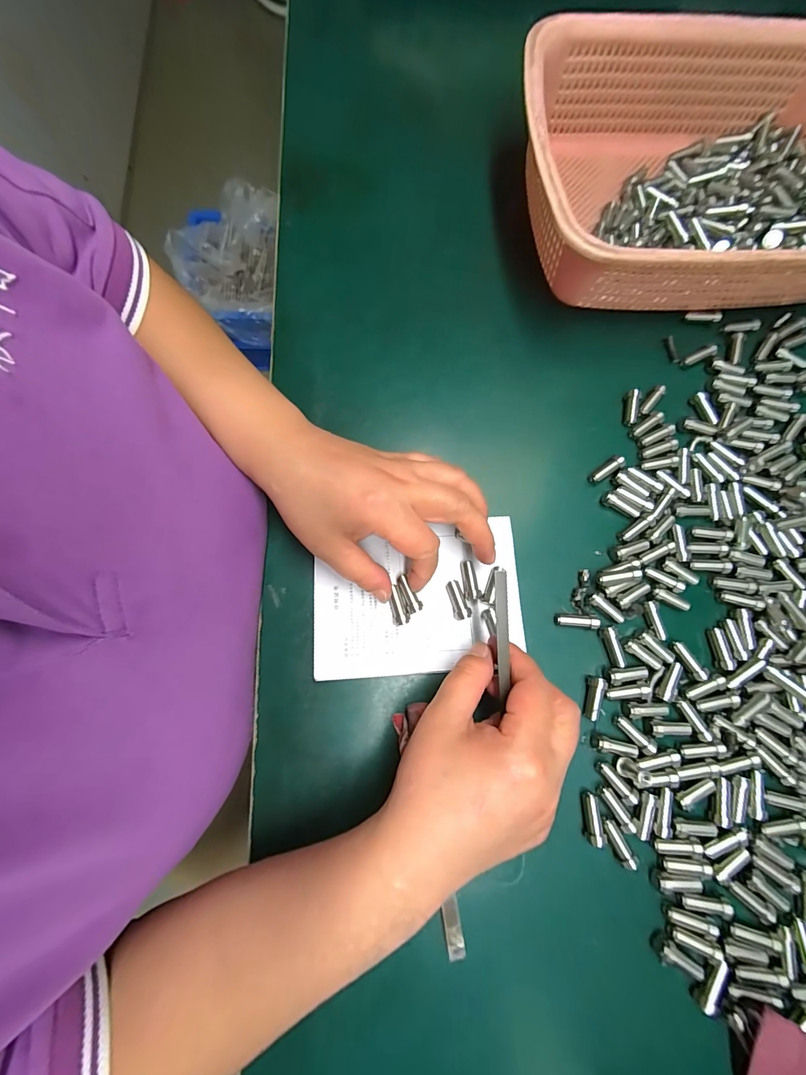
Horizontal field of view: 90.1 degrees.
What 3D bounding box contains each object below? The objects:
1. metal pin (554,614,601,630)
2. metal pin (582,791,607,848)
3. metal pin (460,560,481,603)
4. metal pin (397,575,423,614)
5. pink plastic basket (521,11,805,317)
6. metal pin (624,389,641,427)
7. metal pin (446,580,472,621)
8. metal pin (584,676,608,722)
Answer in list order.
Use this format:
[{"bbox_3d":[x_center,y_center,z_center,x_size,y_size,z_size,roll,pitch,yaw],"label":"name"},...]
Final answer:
[{"bbox_3d":[0.118,0.057,0.274,0.028,0.010,0.009,2,77,12],"label":"metal pin"},{"bbox_3d":[0.116,0.172,0.246,0.011,0.008,0.027,0,65,-1],"label":"metal pin"},{"bbox_3d":[0.046,0.029,0.274,0.009,0.007,0.028,-11,78,-3],"label":"metal pin"},{"bbox_3d":[0.004,0.038,0.270,0.009,0.004,0.027,-29,70,-7],"label":"metal pin"},{"bbox_3d":[0.231,-0.281,0.311,0.290,0.075,0.213,-4,77,-2],"label":"pink plastic basket"},{"bbox_3d":[0.176,-0.099,0.310,0.009,0.011,0.027,13,77,2],"label":"metal pin"},{"bbox_3d":[0.037,0.043,0.273,0.011,0.011,0.026,-16,78,-4],"label":"metal pin"},{"bbox_3d":[0.124,0.105,0.262,0.010,0.010,0.027,14,77,2],"label":"metal pin"}]

